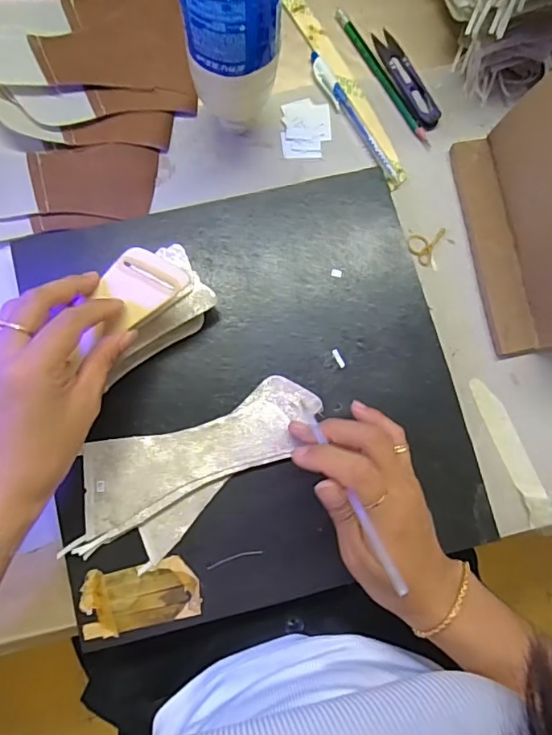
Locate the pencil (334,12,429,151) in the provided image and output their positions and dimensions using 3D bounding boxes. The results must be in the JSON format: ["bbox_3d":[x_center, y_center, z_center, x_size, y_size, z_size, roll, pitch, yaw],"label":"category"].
[{"bbox_3d":[0.092,-0.253,0.443,0.010,0.009,0.146,-30,86,-8],"label":"pencil"}]

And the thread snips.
[{"bbox_3d":[0.113,-0.253,0.444,0.023,0.009,0.099,-26,85,-6],"label":"thread snips"}]

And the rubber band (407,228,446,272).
[{"bbox_3d":[0.125,-0.102,0.425,0.028,0.004,0.036,14,82,-1],"label":"rubber band"}]

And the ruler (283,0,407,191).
[{"bbox_3d":[0.059,-0.246,0.441,0.020,0.008,0.204,-28,85,-6],"label":"ruler"}]

